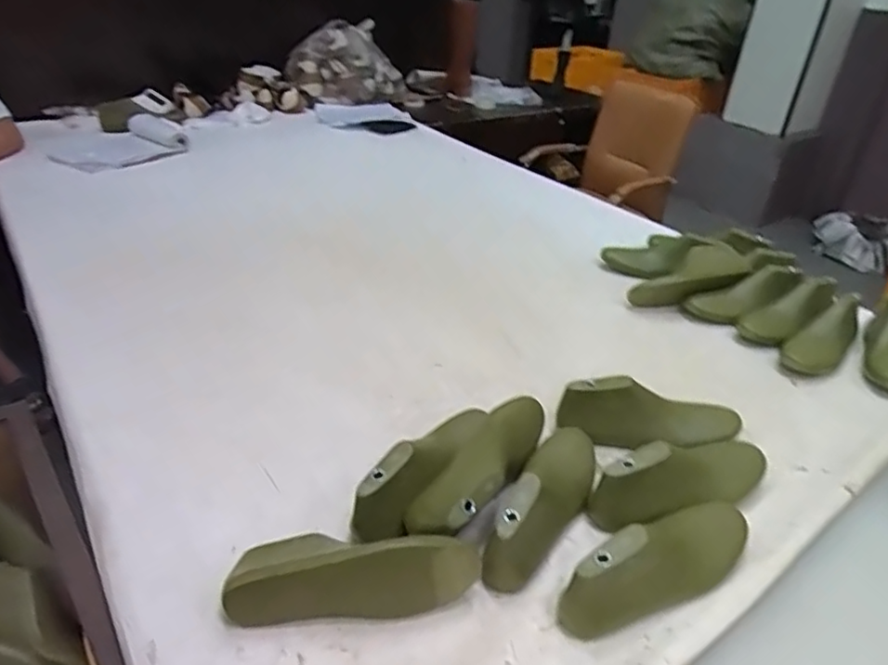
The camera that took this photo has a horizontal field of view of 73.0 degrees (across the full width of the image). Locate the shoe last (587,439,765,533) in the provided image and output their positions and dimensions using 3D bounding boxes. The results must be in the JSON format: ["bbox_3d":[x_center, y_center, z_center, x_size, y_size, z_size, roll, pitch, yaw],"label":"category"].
[{"bbox_3d":[0.294,0.169,0.708,0.249,0.083,0.070,-14,36,-23],"label":"shoe last"}]

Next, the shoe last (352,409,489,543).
[{"bbox_3d":[-0.023,0.155,0.719,0.062,0.074,0.244,18,36,23],"label":"shoe last"}]

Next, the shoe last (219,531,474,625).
[{"bbox_3d":[-0.090,0.235,0.608,0.246,0.076,0.084,-3,33,-8],"label":"shoe last"}]

